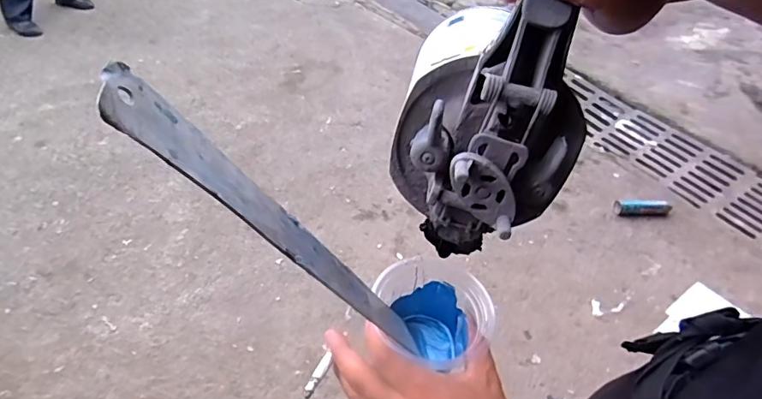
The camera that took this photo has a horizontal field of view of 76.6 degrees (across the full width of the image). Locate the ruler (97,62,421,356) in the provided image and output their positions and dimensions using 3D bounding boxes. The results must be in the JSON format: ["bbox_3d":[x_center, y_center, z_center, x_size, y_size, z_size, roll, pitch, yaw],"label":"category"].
[{"bbox_3d":[-0.036,0.032,0.269,0.004,0.278,0.031,-24,51,13],"label":"ruler"}]

